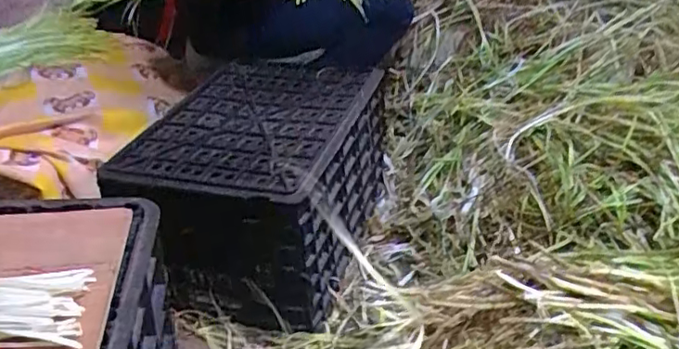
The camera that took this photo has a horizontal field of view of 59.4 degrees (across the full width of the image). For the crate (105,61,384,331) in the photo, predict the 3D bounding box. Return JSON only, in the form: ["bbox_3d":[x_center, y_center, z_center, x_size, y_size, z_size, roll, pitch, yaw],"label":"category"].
[{"bbox_3d":[-0.129,0.002,1.096,0.336,0.264,0.493,8,34,18],"label":"crate"}]

